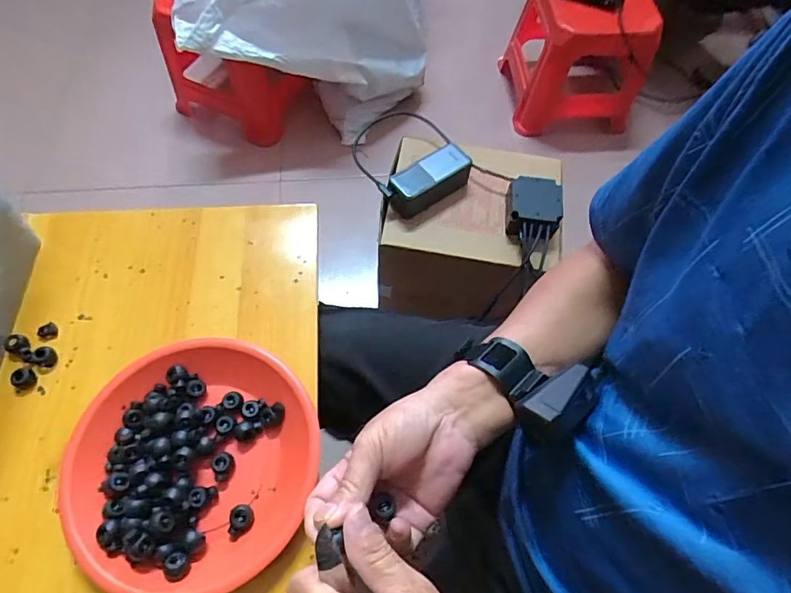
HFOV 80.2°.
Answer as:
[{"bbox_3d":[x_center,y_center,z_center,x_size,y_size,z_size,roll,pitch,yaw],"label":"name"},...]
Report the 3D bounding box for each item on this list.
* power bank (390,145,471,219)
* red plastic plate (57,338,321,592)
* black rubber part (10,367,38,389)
[{"bbox_3d":[0.051,-0.183,0.752,0.136,0.060,0.058,-31,68,-16],"label":"power bank"},{"bbox_3d":[-0.164,0.135,0.387,0.195,0.030,0.190,1,65,-3],"label":"red plastic plate"},{"bbox_3d":[-0.334,0.073,0.421,0.018,0.007,0.018,1,65,-3],"label":"black rubber part"}]

